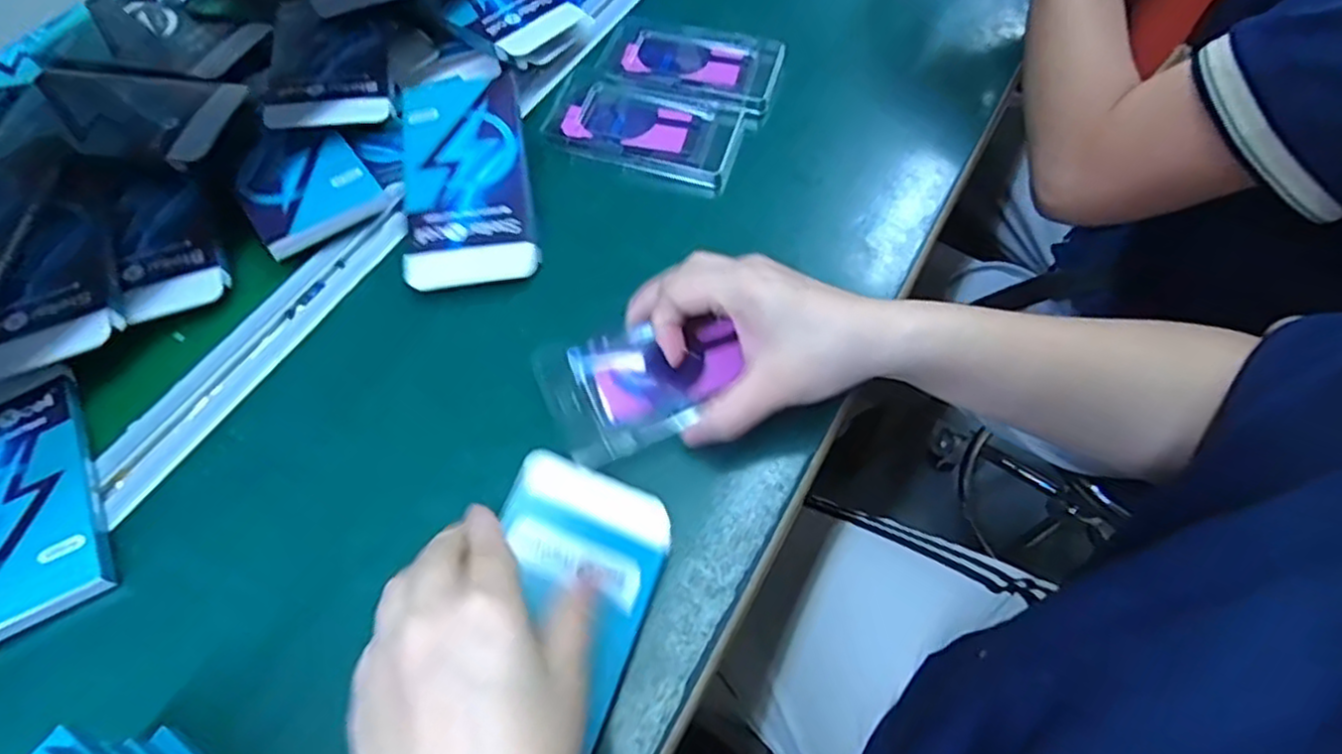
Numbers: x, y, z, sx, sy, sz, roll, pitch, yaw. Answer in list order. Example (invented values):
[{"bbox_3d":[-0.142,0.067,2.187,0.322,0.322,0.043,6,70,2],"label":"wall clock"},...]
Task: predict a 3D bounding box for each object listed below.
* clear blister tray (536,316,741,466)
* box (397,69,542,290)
[{"bbox_3d":[-0.013,-0.001,0.384,0.105,0.018,0.072,-26,62,-11],"label":"clear blister tray"},{"bbox_3d":[-0.137,-0.144,0.467,0.082,0.024,0.194,-11,60,-4],"label":"box"}]

